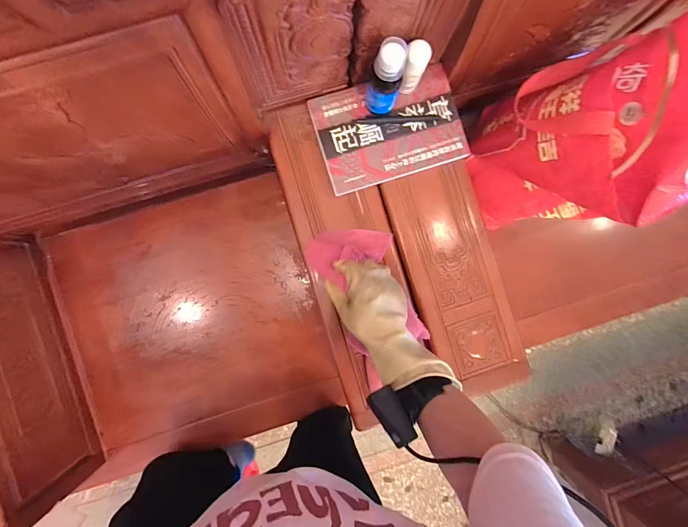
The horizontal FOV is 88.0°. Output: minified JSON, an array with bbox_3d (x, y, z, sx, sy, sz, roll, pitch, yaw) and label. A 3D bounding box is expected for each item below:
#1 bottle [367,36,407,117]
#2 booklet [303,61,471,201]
[{"bbox_3d":[0.061,-0.260,0.512,0.045,0.126,0.050,18,90,-4],"label":"bottle"},{"bbox_3d":[0.073,-0.219,0.579,0.226,0.018,0.159,-17,92,-3],"label":"booklet"}]

